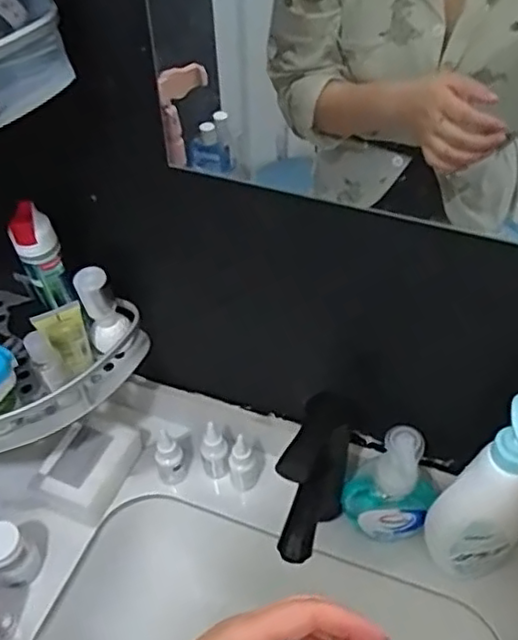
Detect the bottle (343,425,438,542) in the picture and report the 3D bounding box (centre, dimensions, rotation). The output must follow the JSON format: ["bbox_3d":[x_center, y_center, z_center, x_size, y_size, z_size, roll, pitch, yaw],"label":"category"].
[{"bbox_3d":[0.131,0.162,0.621,0.083,0.149,0.053,13,49,12],"label":"bottle"}]

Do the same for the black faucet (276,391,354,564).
[{"bbox_3d":[0.052,0.160,0.601,0.045,0.176,0.147,19,51,17],"label":"black faucet"}]

